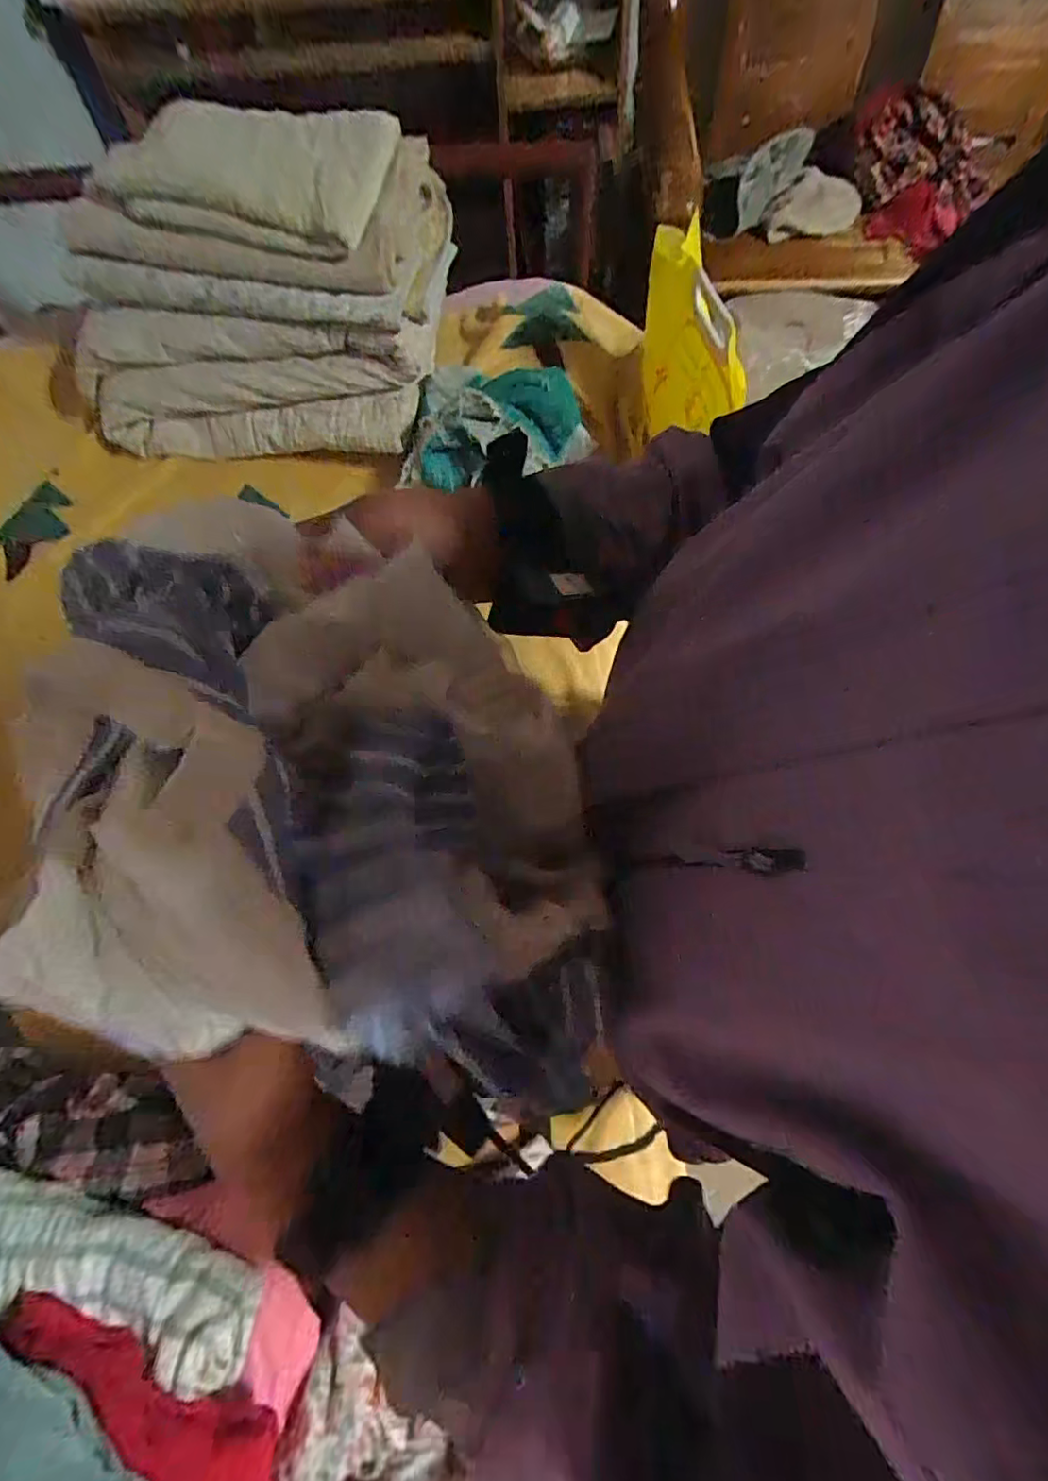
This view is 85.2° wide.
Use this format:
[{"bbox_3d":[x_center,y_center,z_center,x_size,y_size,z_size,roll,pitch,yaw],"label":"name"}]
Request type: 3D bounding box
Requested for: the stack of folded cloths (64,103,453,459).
[{"bbox_3d":[-0.328,-0.554,0.706,0.450,0.232,0.269,4,71,4],"label":"stack of folded cloths"}]

